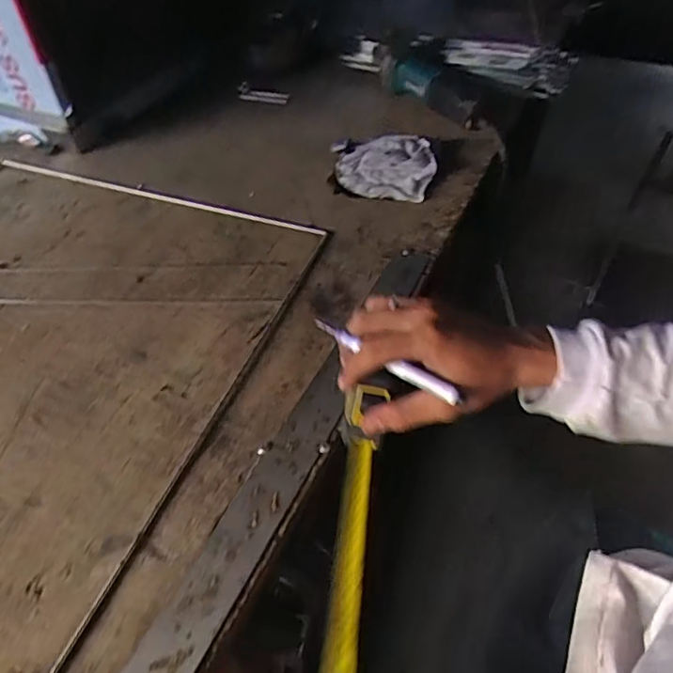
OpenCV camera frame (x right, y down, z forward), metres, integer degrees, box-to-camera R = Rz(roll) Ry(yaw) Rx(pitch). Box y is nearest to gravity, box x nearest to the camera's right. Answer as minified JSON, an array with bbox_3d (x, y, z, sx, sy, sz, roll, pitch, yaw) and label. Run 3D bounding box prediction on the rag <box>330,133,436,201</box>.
[{"bbox_3d":[0.074,-0.271,0.844,0.150,0.022,0.161,1,48,1],"label":"rag"}]

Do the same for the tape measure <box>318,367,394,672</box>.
[{"bbox_3d":[0.012,0.135,0.383,0.032,0.064,0.215,5,60,5],"label":"tape measure"}]

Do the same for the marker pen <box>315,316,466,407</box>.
[{"bbox_3d":[0.034,0.017,0.406,0.122,0.010,0.008,30,55,21],"label":"marker pen"}]

